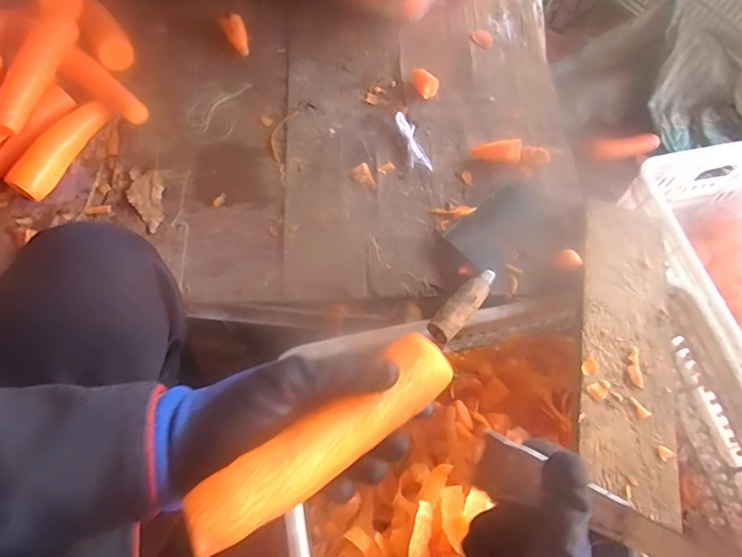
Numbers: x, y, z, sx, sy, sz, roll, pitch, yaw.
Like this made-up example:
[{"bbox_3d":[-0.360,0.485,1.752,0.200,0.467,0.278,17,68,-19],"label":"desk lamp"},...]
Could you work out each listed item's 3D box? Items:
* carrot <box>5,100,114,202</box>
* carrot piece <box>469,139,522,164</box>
[{"bbox_3d":[-0.374,-0.158,0.584,0.033,0.036,0.147,19,66,5],"label":"carrot"},{"bbox_3d":[0.165,-0.166,0.631,0.063,0.024,0.023,4,66,-2],"label":"carrot piece"}]

